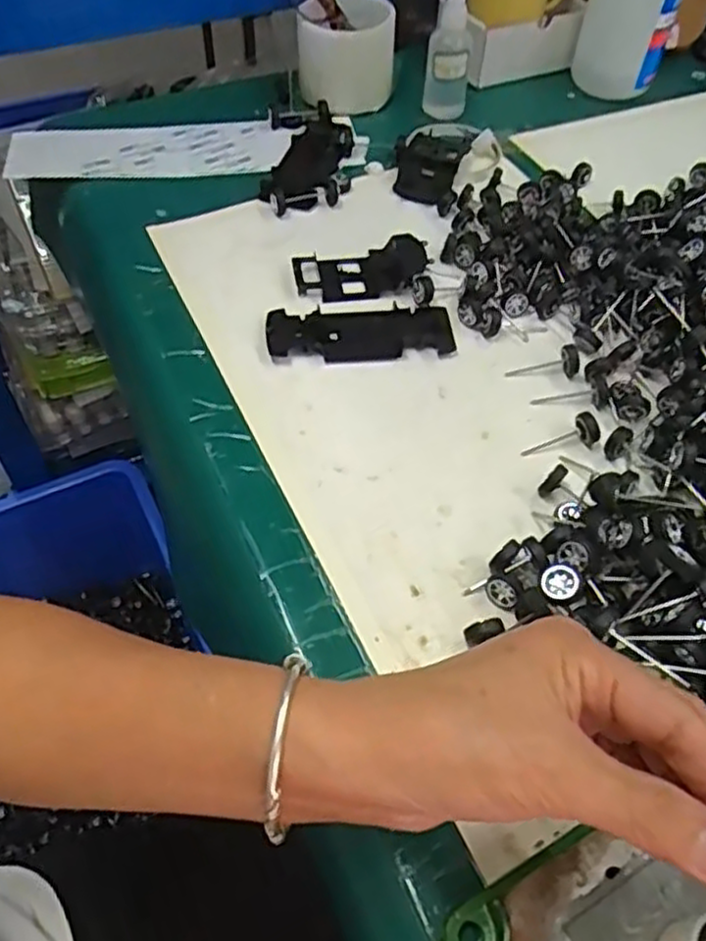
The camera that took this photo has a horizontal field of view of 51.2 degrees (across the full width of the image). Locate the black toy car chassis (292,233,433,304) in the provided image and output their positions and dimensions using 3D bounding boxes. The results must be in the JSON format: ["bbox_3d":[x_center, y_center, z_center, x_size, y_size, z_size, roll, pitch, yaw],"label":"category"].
[{"bbox_3d":[0.006,-0.147,0.536,0.096,0.012,0.050,-9,55,-6],"label":"black toy car chassis"}]

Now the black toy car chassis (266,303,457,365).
[{"bbox_3d":[0.005,-0.095,0.501,0.124,0.009,0.046,-5,54,-3],"label":"black toy car chassis"}]

